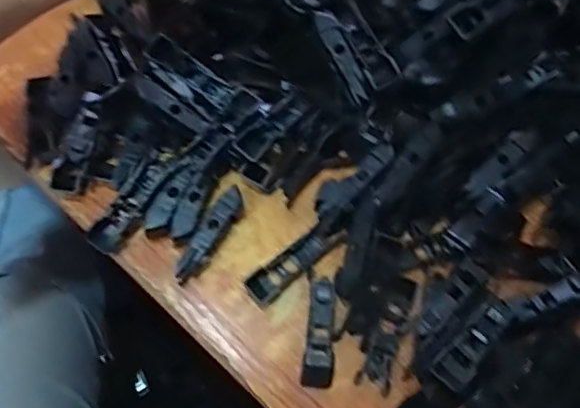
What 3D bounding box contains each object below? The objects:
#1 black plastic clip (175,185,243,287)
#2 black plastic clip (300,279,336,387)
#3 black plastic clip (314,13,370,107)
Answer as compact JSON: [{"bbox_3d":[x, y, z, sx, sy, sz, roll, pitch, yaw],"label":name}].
[{"bbox_3d":[-0.050,0.019,0.345,0.017,0.019,0.065,33,72,10],"label":"black plastic clip"},{"bbox_3d":[0.019,0.076,0.328,0.018,0.010,0.061,6,69,1],"label":"black plastic clip"},{"bbox_3d":[0.033,-0.093,0.354,0.018,0.011,0.062,-24,87,-10],"label":"black plastic clip"}]

